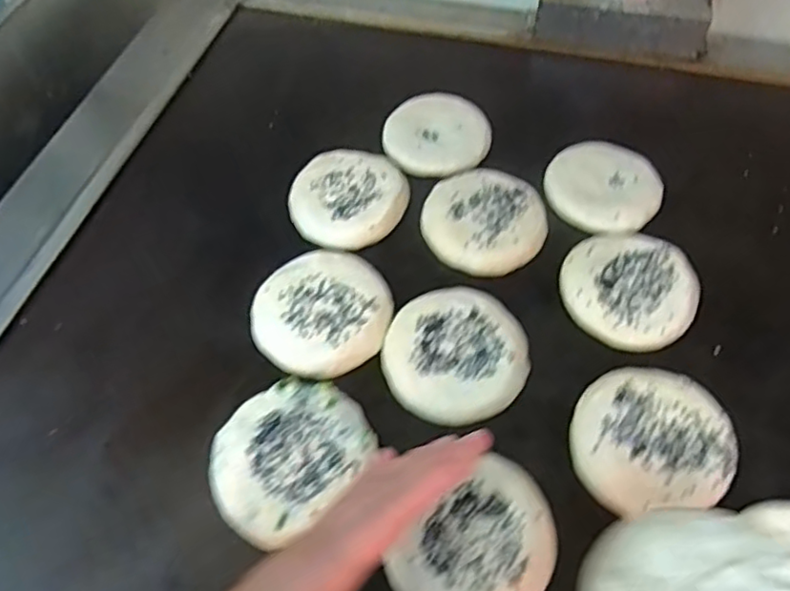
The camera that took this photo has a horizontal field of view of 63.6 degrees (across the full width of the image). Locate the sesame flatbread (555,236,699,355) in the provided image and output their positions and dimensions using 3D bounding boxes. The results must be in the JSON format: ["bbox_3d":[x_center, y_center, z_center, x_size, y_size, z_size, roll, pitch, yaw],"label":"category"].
[{"bbox_3d":[0.207,-0.005,0.568,0.114,0.027,0.115,-1,55,1],"label":"sesame flatbread"}]

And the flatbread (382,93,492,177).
[{"bbox_3d":[0.046,-0.170,0.688,0.107,0.022,0.115,-1,55,1],"label":"flatbread"}]

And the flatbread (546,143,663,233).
[{"bbox_3d":[0.210,-0.108,0.640,0.117,0.023,0.109,-1,55,1],"label":"flatbread"}]

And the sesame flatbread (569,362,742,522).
[{"bbox_3d":[0.194,0.109,0.489,0.118,0.021,0.112,-1,55,1],"label":"sesame flatbread"}]

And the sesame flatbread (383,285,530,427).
[{"bbox_3d":[0.050,0.048,0.533,0.115,0.022,0.119,-1,55,1],"label":"sesame flatbread"}]

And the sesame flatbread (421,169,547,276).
[{"bbox_3d":[0.087,-0.072,0.617,0.111,0.026,0.115,-1,55,1],"label":"sesame flatbread"}]

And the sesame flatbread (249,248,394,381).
[{"bbox_3d":[-0.063,0.014,0.558,0.120,0.023,0.114,-1,55,1],"label":"sesame flatbread"}]

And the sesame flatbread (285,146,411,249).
[{"bbox_3d":[-0.045,-0.099,0.632,0.111,0.022,0.115,-1,55,1],"label":"sesame flatbread"}]

